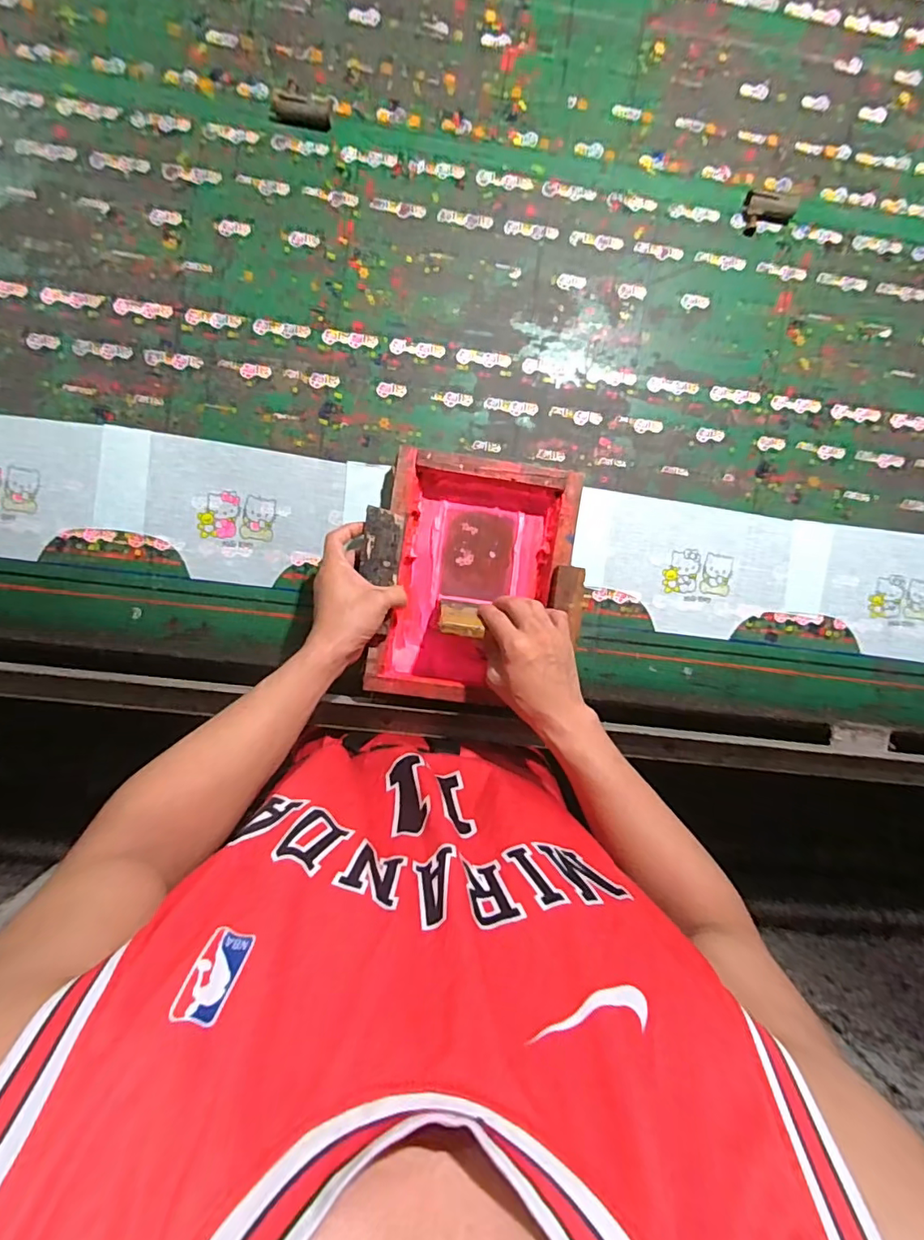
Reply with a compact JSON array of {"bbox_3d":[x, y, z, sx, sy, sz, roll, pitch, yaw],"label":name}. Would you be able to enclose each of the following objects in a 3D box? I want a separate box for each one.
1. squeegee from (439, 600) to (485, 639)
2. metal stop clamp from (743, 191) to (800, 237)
[{"bbox_3d":[-0.001,-0.004,0.557,0.043,0.062,0.011,2,120,-1],"label":"squeegee"},{"bbox_3d":[0.359,-0.473,0.615,0.061,0.012,0.044,5,90,-3],"label":"metal stop clamp"}]

